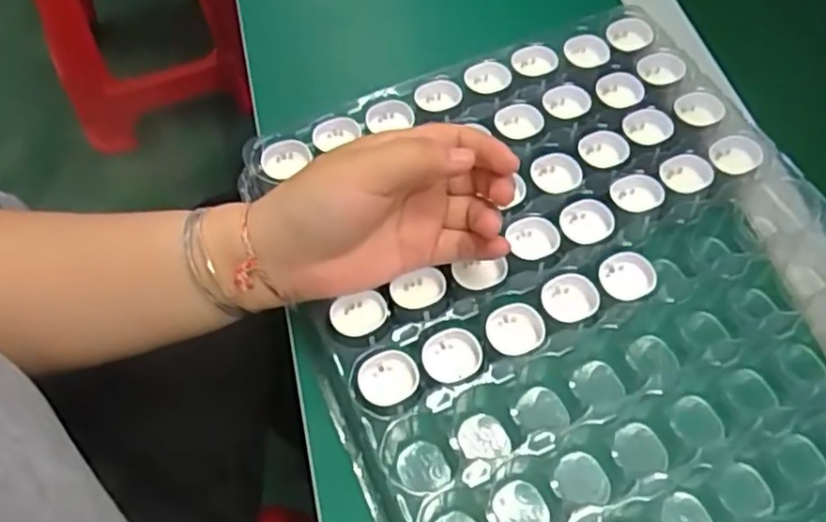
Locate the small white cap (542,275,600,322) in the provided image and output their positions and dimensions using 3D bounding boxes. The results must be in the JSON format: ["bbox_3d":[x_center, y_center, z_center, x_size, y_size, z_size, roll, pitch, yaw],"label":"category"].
[{"bbox_3d":[0.086,0.024,0.385,0.031,0.020,0.027,-3,60,-1],"label":"small white cap"}]

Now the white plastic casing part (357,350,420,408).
[{"bbox_3d":[-0.013,0.063,0.362,0.031,0.010,0.029,0,60,0],"label":"white plastic casing part"}]

